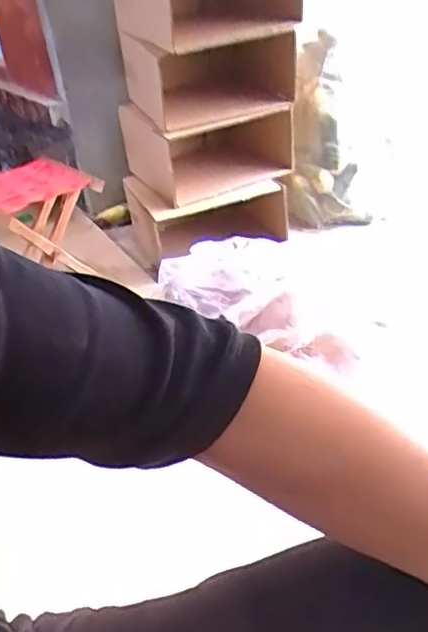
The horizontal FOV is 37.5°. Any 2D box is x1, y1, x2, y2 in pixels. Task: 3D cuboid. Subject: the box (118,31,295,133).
[{"bbox_3d":[0.011,-0.631,1.661,0.421,0.219,0.239,-21,33,-22],"label":"box"}]

